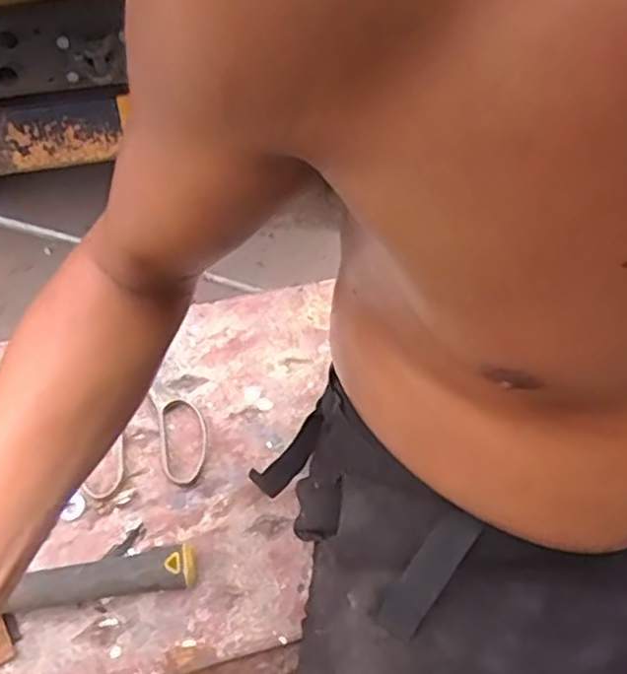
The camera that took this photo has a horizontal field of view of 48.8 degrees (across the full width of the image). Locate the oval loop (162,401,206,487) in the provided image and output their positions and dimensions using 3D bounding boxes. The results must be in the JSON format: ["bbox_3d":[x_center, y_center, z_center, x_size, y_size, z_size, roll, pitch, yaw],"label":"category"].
[{"bbox_3d":[-0.116,0.093,0.620,0.039,0.007,0.088,-7,53,-6],"label":"oval loop"}]

